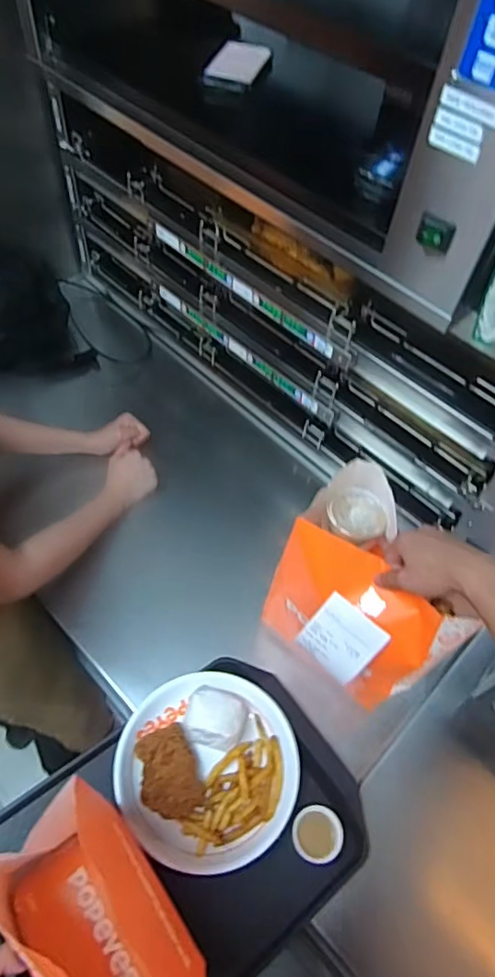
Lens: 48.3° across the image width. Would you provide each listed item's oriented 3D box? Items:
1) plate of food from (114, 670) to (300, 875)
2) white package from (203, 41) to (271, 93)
[{"bbox_3d":[-0.047,0.333,0.678,0.220,0.056,0.212,2,56,-3],"label":"plate of food"},{"bbox_3d":[-0.013,-0.625,0.814,0.072,0.014,0.140,16,56,6],"label":"white package"}]

